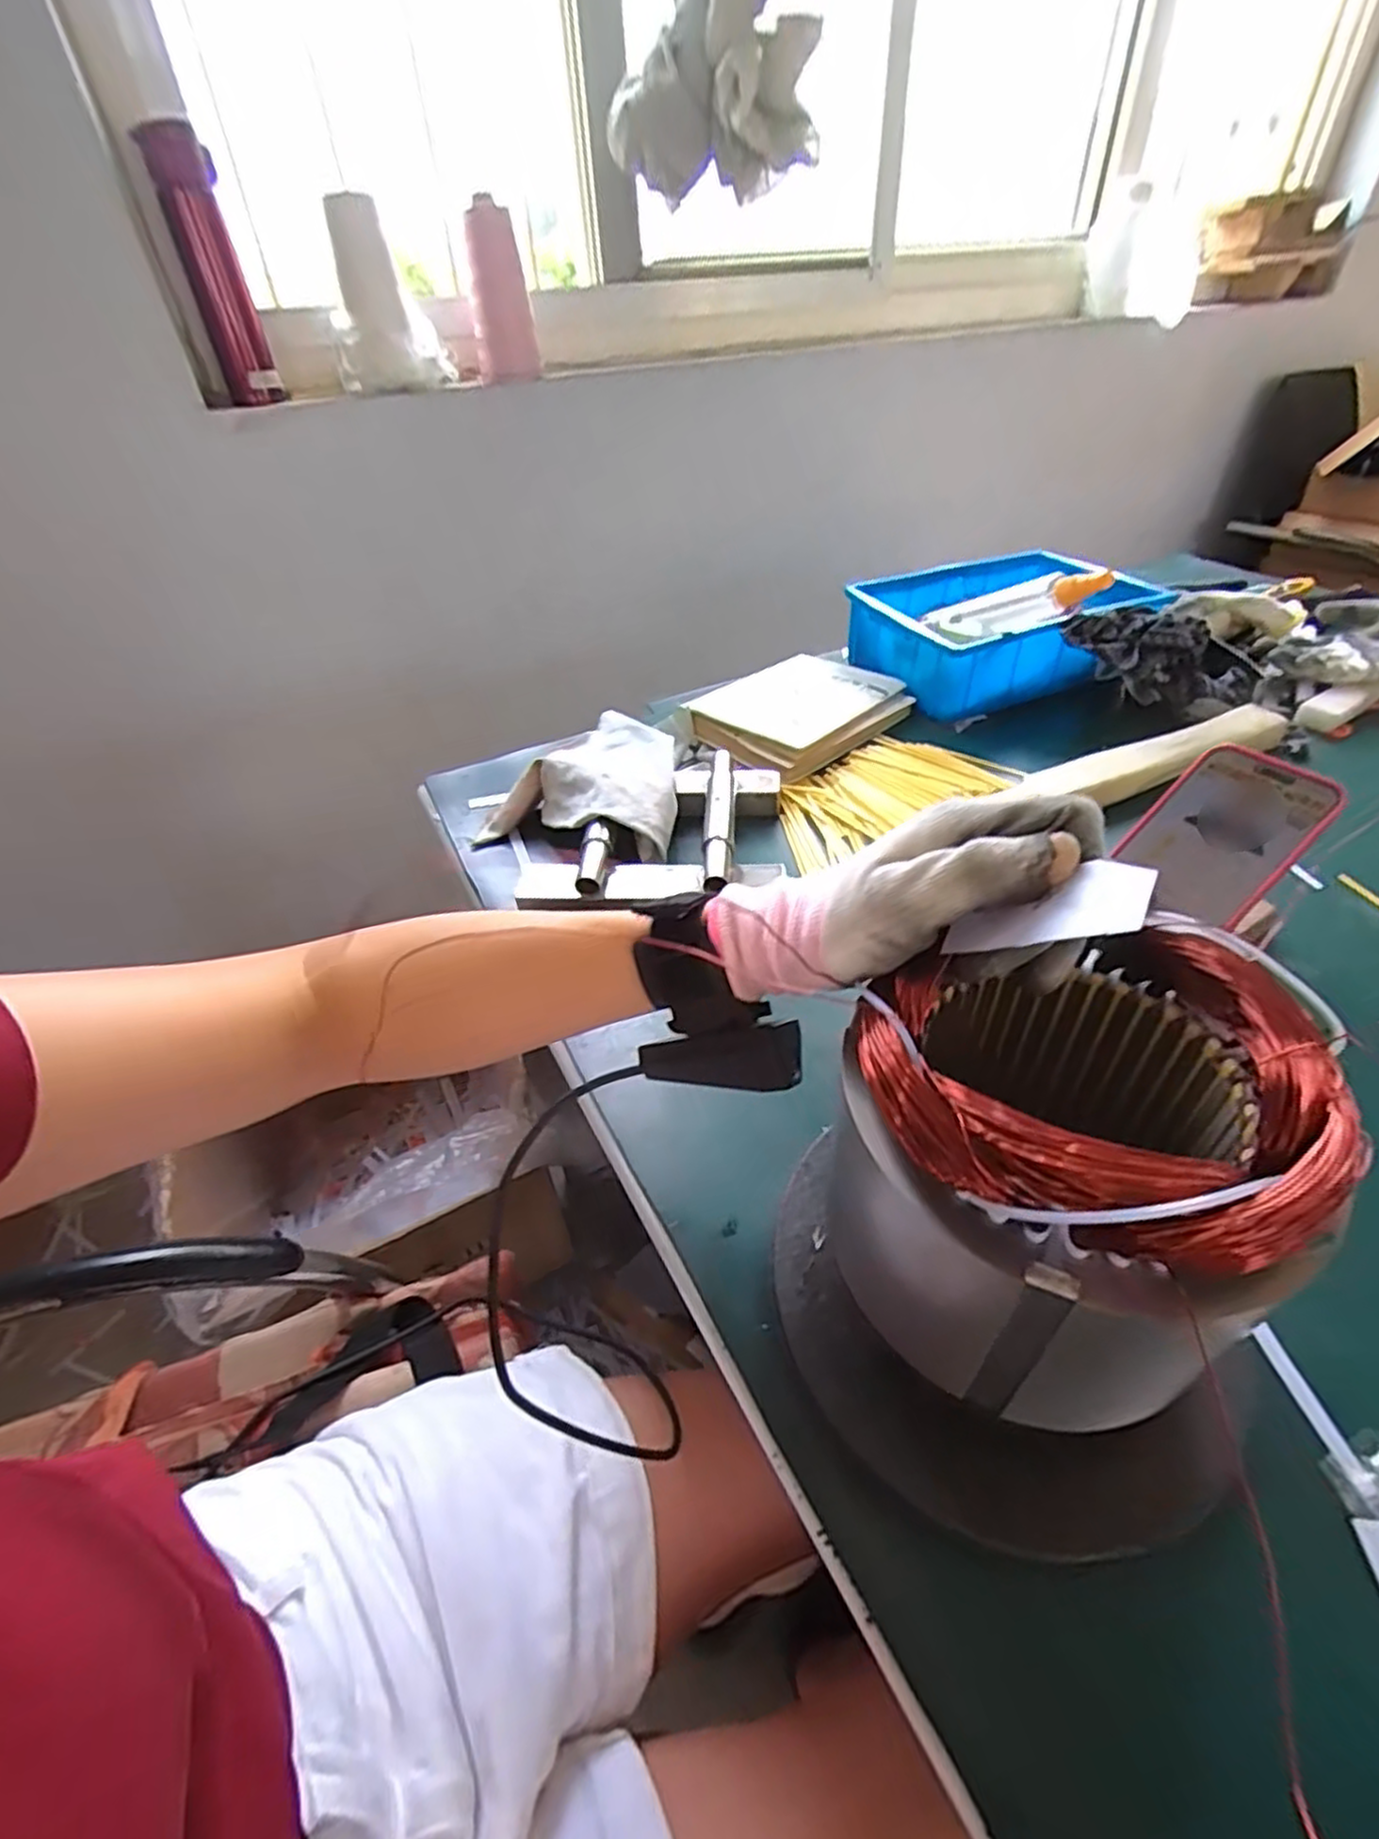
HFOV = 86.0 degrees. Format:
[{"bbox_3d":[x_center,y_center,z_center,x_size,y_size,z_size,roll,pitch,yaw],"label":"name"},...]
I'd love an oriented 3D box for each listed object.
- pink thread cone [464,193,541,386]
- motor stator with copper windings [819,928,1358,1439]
[{"bbox_3d":[-0.237,-0.776,0.922,0.072,0.171,0.081,-9,41,-5],"label":"pink thread cone"},{"bbox_3d":[0.135,0.100,0.281,0.128,0.160,0.117,-2,41,2],"label":"motor stator with copper windings"}]

